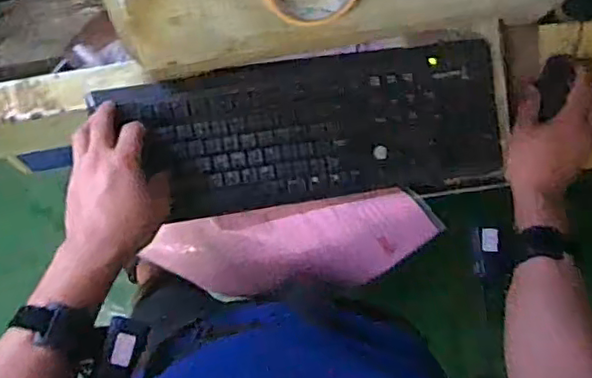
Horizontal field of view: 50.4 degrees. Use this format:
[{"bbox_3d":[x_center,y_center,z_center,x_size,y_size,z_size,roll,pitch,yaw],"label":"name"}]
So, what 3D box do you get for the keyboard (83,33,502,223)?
[{"bbox_3d":[0.025,-0.067,0.688,0.409,0.034,0.156,-6,88,-8],"label":"keyboard"}]

